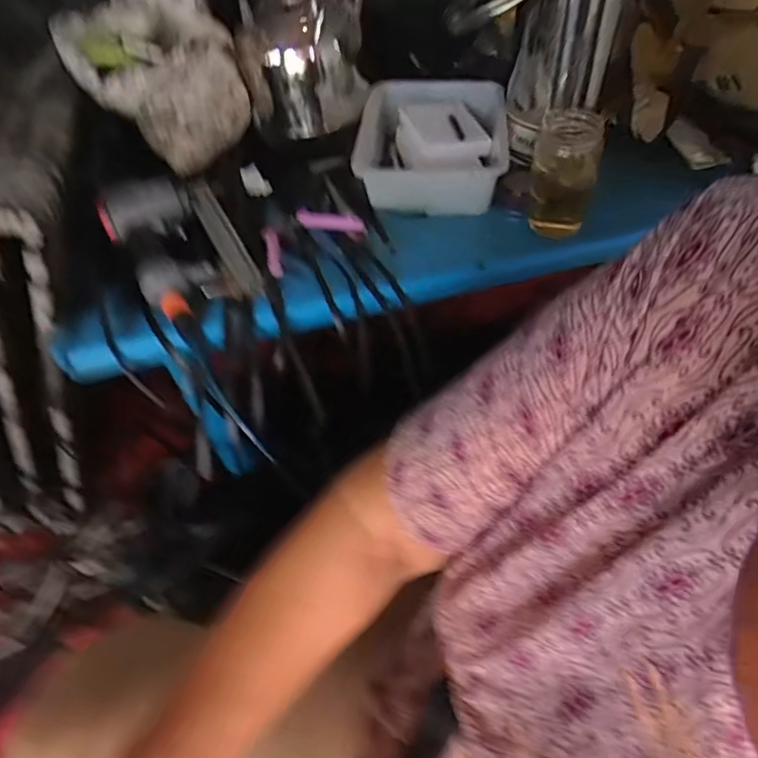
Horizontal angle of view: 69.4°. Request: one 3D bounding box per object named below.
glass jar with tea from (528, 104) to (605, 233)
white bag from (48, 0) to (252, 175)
[{"bbox_3d":[0.228,-0.251,0.678,0.078,0.132,0.068,11,53,12],"label":"glass jar with tea"},{"bbox_3d":[-0.327,-0.451,0.818,0.227,0.142,0.260,-21,53,-13],"label":"white bag"}]

